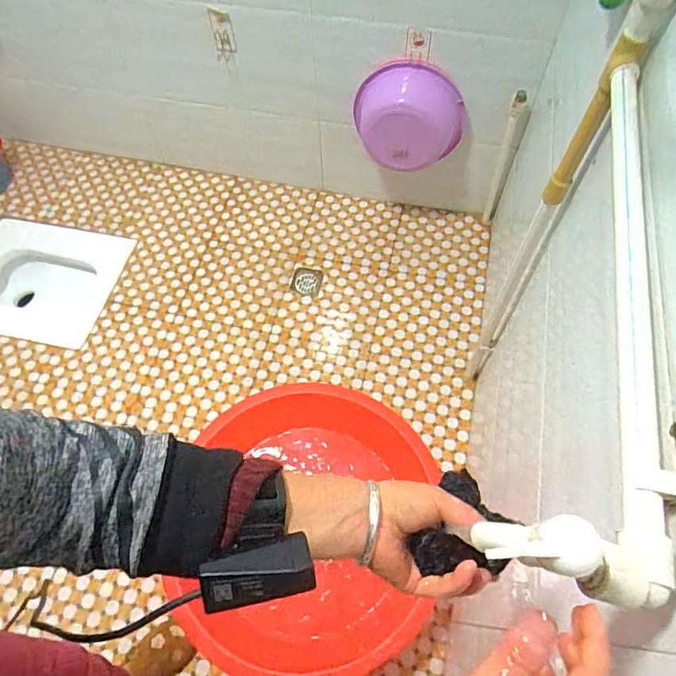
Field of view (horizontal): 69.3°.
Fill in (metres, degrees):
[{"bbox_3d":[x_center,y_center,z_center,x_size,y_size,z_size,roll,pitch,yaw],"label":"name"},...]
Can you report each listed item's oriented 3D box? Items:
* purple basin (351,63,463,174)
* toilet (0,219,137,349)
[{"bbox_3d":[0.186,-0.581,1.319,0.288,0.245,0.126,13,62,9],"label":"purple basin"},{"bbox_3d":[-0.986,-0.177,1.657,0.516,0.145,0.402,8,62,6],"label":"toilet"}]

